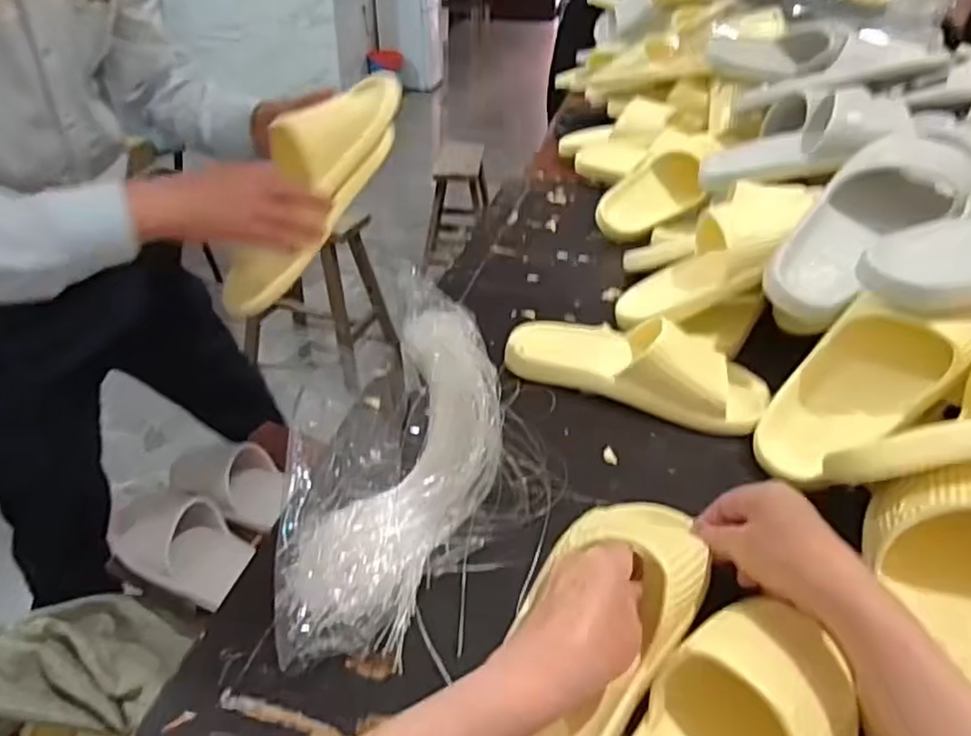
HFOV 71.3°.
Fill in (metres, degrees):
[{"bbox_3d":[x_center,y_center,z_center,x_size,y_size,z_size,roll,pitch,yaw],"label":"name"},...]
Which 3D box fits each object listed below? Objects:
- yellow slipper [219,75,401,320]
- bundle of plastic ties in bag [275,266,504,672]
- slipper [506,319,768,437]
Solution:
[{"bbox_3d":[-0.192,-0.189,0.722,0.086,0.091,0.299,34,92,37],"label":"yellow slipper"},{"bbox_3d":[-0.073,0.075,0.548,0.158,0.072,0.351,6,36,7],"label":"bundle of plastic ties in bag"},{"bbox_3d":[0.147,-0.016,0.665,0.251,0.059,0.106,16,39,20],"label":"slipper"}]

